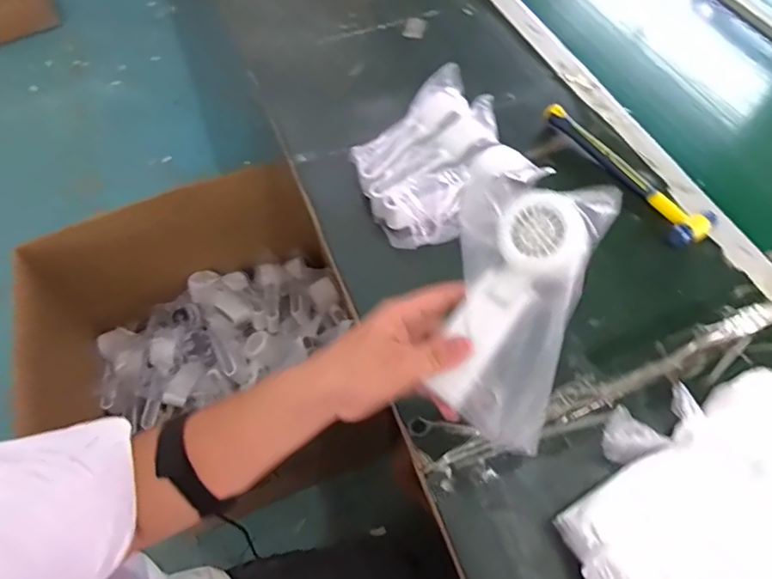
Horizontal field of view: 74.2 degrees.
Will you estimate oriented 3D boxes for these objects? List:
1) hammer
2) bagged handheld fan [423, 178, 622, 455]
[{"bbox_3d":[0.290,-0.149,0.616,0.060,0.023,0.243,-26,62,-12],"label":"hammer"},{"bbox_3d":[0.094,0.013,0.361,0.101,0.046,0.185,12,85,9],"label":"bagged handheld fan"}]

